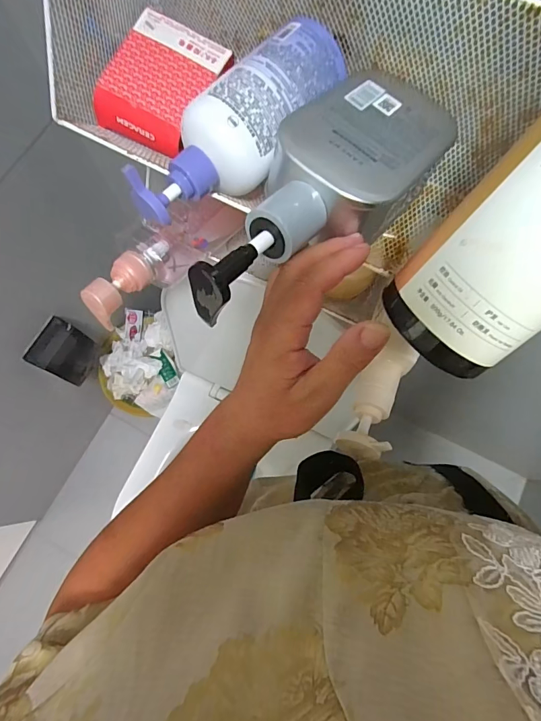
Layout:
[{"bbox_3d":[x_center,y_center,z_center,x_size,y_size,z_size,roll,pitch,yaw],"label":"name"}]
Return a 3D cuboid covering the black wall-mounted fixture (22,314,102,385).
[{"bbox_3d":[-0.467,-0.016,0.916,0.041,0.191,0.111,25,76,8],"label":"black wall-mounted fixture"}]

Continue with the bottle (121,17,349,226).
[{"bbox_3d":[-0.021,-0.160,0.275,0.178,0.052,0.067,-44,78,-11],"label":"bottle"}]

